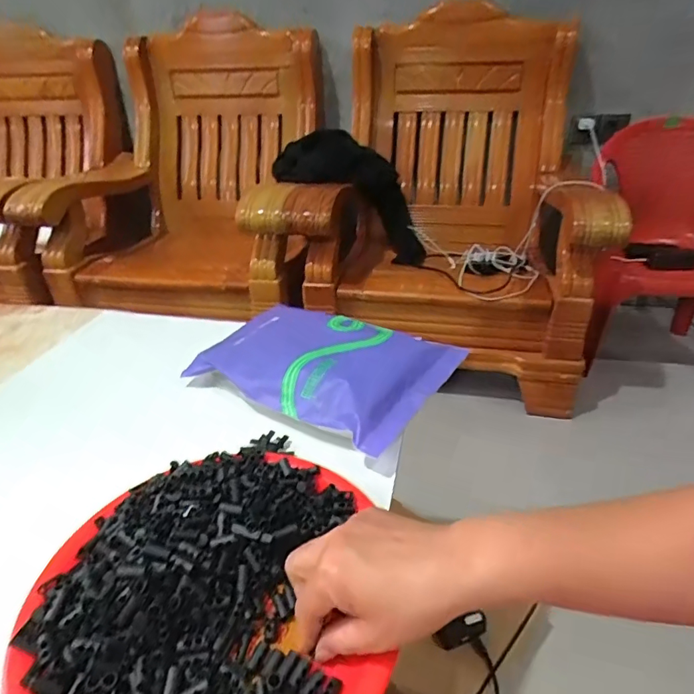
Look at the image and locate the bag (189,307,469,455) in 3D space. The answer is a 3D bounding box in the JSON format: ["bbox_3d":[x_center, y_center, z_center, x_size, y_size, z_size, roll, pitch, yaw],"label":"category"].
[{"bbox_3d":[-0.029,0.013,0.591,0.282,0.045,0.189,20,37,31],"label":"bag"}]

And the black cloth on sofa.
[{"bbox_3d":[0.054,-0.525,1.687,0.578,0.269,0.205,34,26,-18],"label":"black cloth on sofa"}]

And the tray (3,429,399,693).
[{"bbox_3d":[-0.089,0.166,0.346,0.251,0.044,0.248,-1,31,1],"label":"tray"}]

